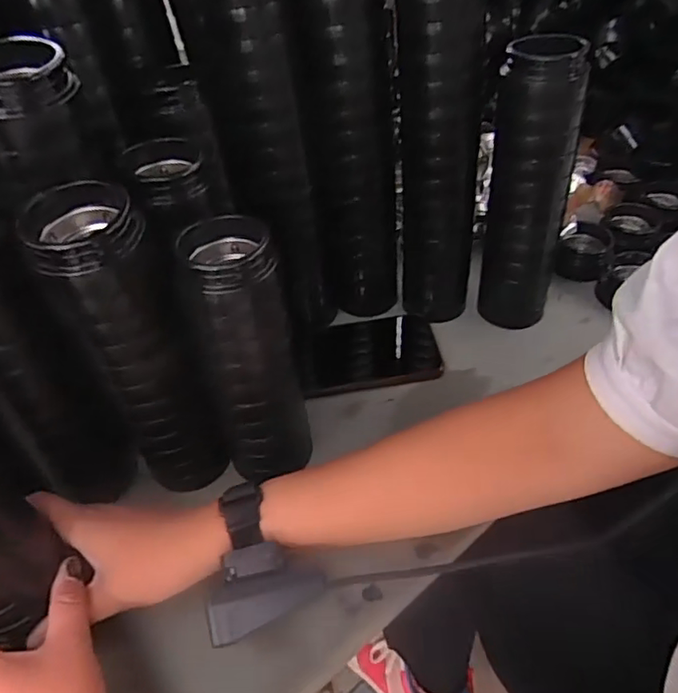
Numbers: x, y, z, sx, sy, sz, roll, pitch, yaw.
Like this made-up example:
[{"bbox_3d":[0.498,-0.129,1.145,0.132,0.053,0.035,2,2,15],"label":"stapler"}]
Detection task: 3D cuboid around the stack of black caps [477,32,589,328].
[{"bbox_3d":[0.158,-0.122,0.480,0.064,0.232,0.068,14,49,16],"label":"stack of black caps"}]

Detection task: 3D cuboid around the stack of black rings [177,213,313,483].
[{"bbox_3d":[-0.058,0.008,0.388,0.062,0.181,0.070,-16,47,-11],"label":"stack of black rings"}]

